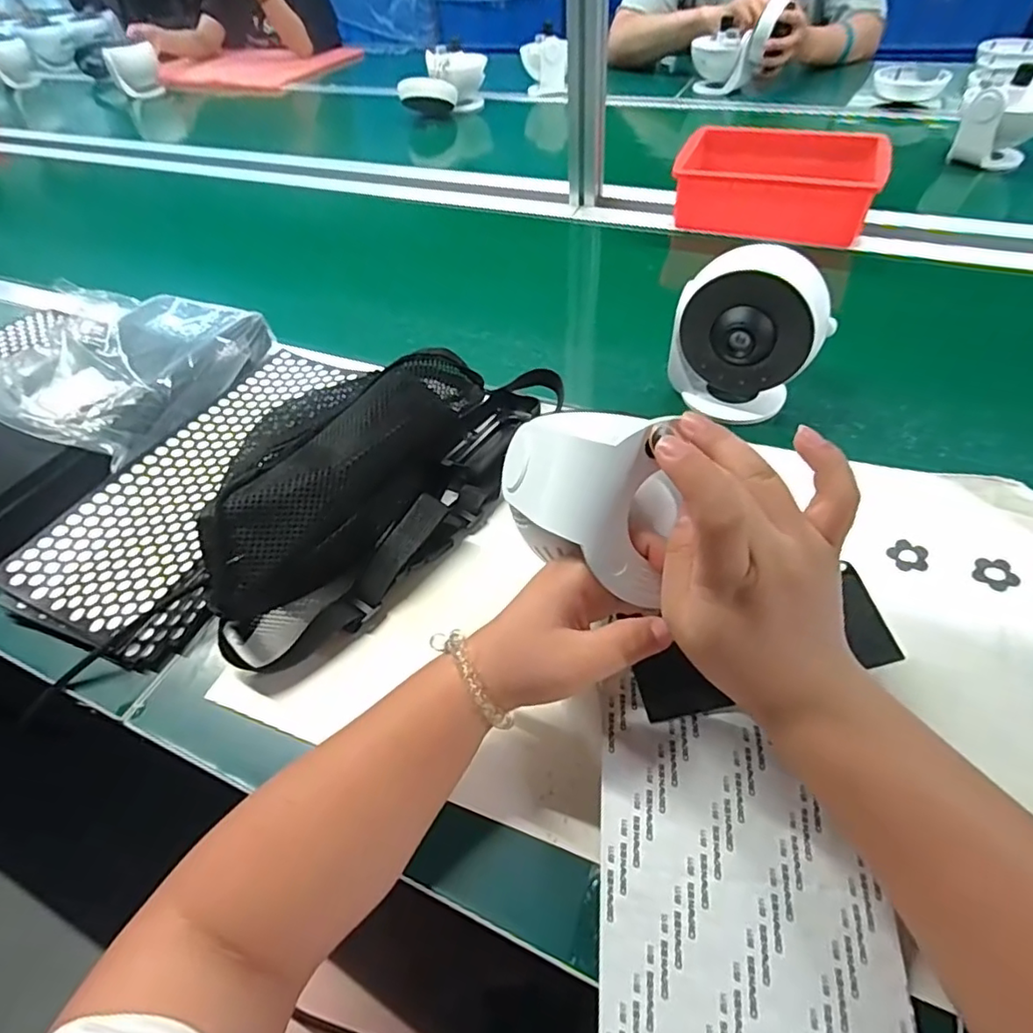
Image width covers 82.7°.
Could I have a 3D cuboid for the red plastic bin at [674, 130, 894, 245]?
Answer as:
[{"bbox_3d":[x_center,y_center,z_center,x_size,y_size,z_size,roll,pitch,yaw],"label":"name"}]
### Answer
[{"bbox_3d":[0.345,-0.441,0.788,0.244,0.086,0.166,18,52,20],"label":"red plastic bin"}]

